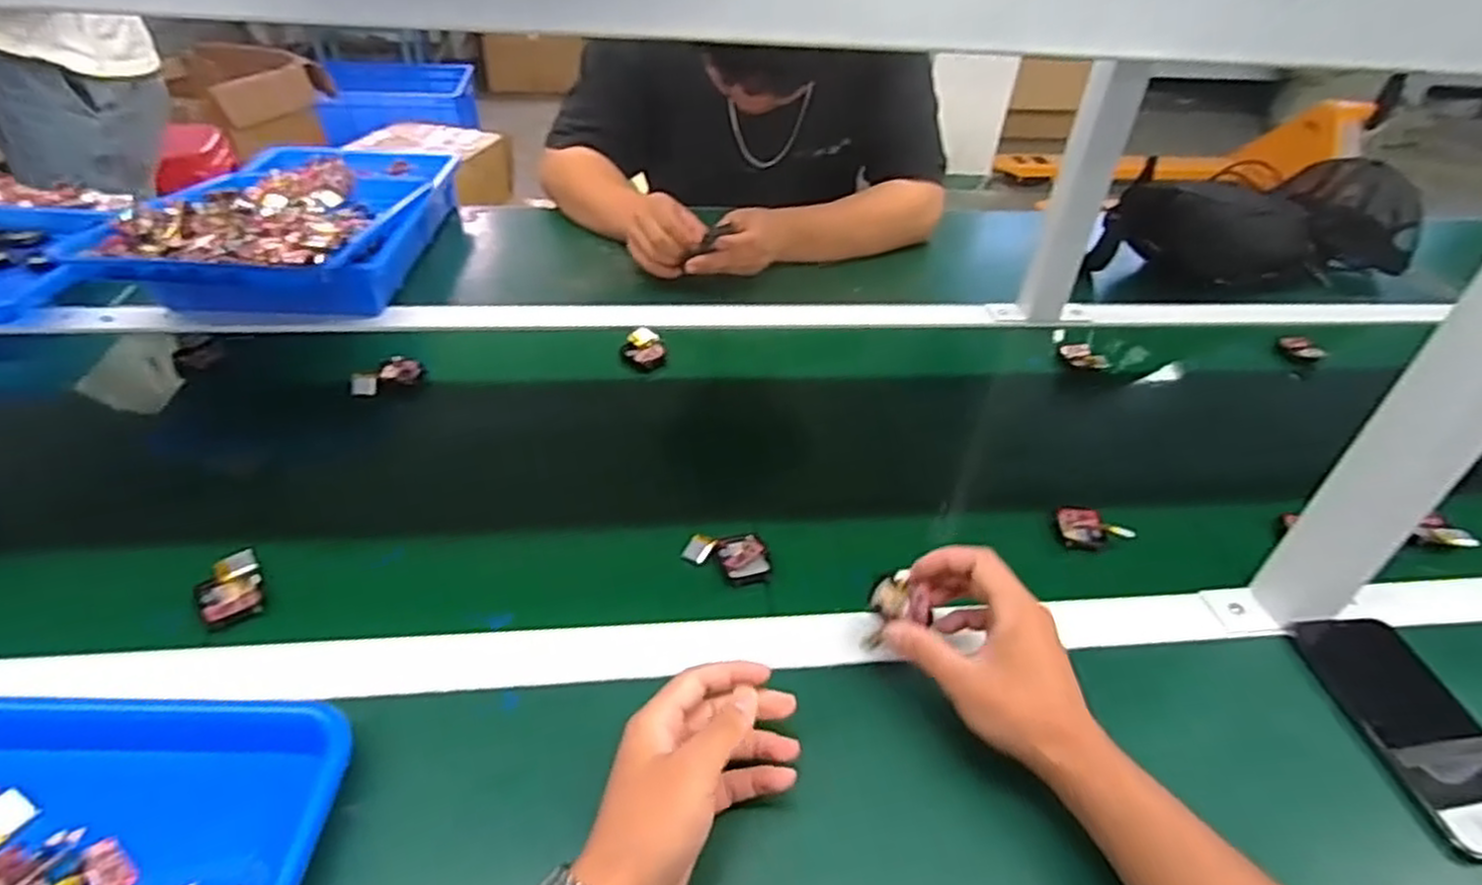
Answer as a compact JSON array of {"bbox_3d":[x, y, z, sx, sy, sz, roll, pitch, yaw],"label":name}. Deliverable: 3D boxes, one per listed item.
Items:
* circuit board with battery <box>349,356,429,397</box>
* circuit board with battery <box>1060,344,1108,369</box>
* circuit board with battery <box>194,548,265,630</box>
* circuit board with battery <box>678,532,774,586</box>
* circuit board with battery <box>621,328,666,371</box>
[{"bbox_3d":[-0.335,-0.065,0.726,0.065,0.016,0.045,-7,41,-14],"label":"circuit board with battery"},{"bbox_3d":[0.377,-0.095,0.835,0.053,0.016,0.030,26,44,25],"label":"circuit board with battery"},{"bbox_3d":[-0.347,0.100,0.516,0.038,0.014,0.050,-22,46,-28],"label":"circuit board with battery"},{"bbox_3d":[-0.011,0.088,0.573,0.064,0.011,0.047,1,39,-4],"label":"circuit board with battery"},{"bbox_3d":[-0.101,-0.096,0.787,0.040,0.009,0.056,-20,56,-8],"label":"circuit board with battery"}]

